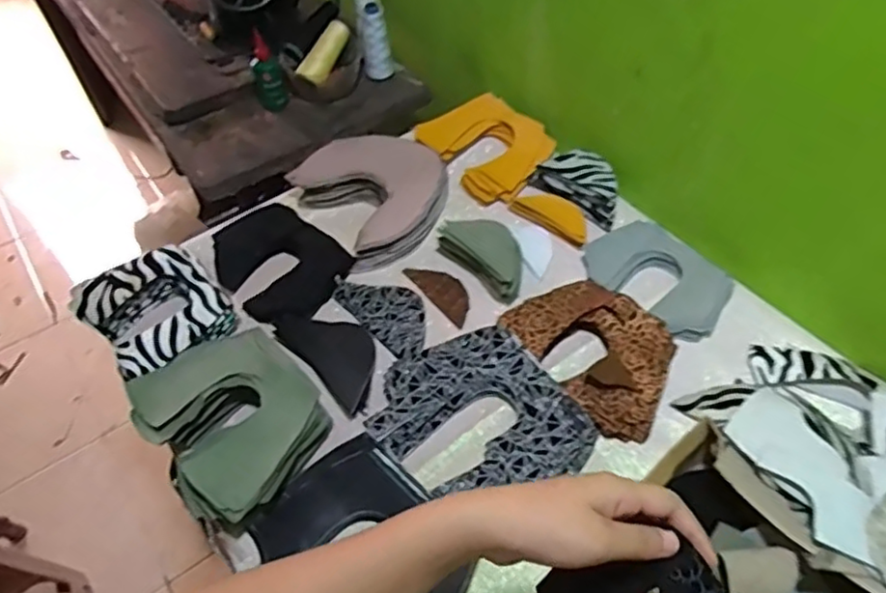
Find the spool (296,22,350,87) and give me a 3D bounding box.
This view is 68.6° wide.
[{"bbox_3d":[-0.180,-0.372,0.993,0.034,0.035,0.115,22,75,22],"label":"spool"}]

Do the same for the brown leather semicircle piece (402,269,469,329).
[{"bbox_3d":[0.001,-0.007,0.765,0.040,0.006,0.100,-36,60,-17],"label":"brown leather semicircle piece"}]

